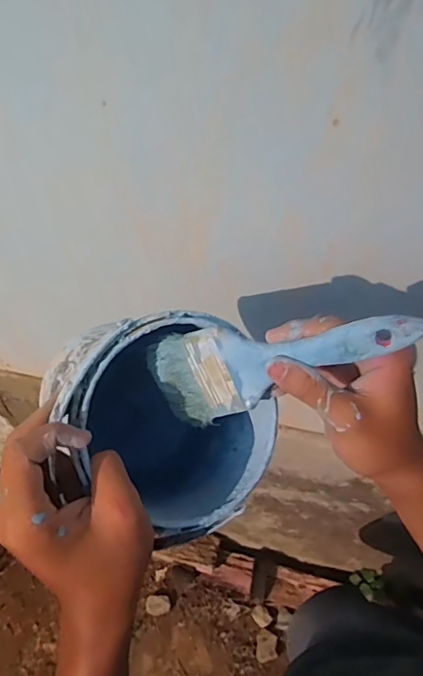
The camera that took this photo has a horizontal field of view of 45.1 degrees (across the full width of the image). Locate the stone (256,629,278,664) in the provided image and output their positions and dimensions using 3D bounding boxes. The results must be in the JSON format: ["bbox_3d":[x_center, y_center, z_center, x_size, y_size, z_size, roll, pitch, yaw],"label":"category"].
[{"bbox_3d":[0.148,0.823,1.360,0.053,0.016,0.074,0,53,4],"label":"stone"}]

